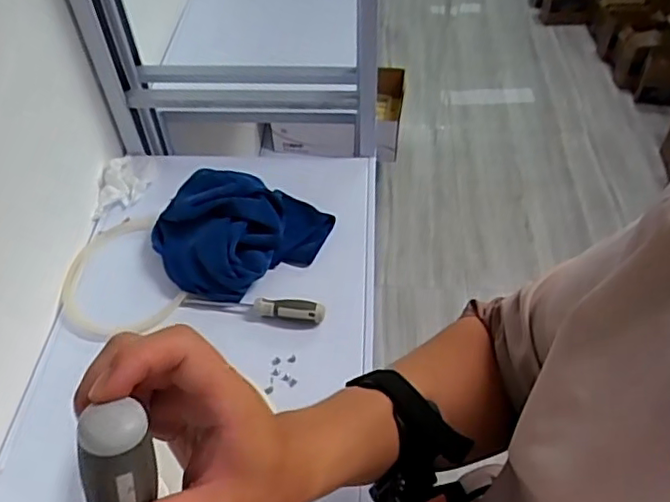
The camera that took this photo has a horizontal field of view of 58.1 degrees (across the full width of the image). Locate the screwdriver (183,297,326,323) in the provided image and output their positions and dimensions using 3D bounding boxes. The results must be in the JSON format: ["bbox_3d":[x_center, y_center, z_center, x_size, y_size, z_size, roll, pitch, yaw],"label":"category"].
[{"bbox_3d":[-0.104,0.072,0.771,0.181,0.035,0.024,7,51,8],"label":"screwdriver"}]

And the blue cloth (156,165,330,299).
[{"bbox_3d":[-0.125,-0.027,0.813,0.243,0.087,0.170,-8,50,-4],"label":"blue cloth"}]

